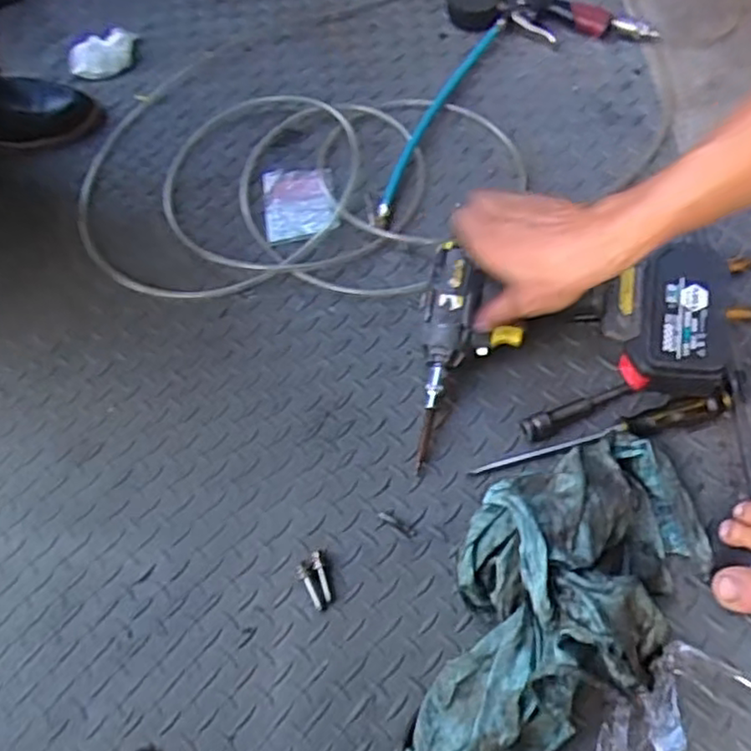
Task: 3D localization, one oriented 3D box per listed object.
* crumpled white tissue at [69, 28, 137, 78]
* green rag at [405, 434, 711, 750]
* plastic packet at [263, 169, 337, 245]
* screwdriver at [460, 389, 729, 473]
[{"bbox_3d":[-0.372,-0.439,0.909,0.088,0.017,0.065,-15,64,-4],"label":"crumpled white tissue"},{"bbox_3d":[0.136,0.163,0.505,0.158,0.120,0.315,41,72,20],"label":"green rag"},{"bbox_3d":[-0.091,-0.202,0.775,0.078,0.013,0.103,-13,63,-3],"label":"plastic packet"},{"bbox_3d":[0.208,0.050,0.612,0.241,0.025,0.023,-11,63,-2],"label":"screwdriver"}]

